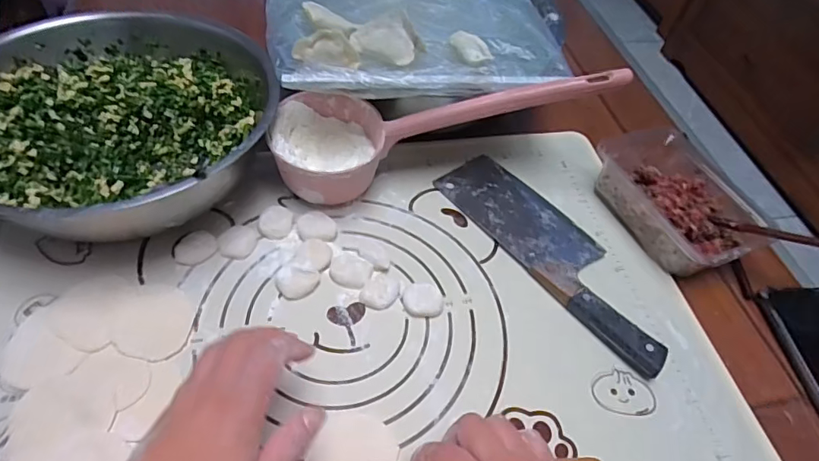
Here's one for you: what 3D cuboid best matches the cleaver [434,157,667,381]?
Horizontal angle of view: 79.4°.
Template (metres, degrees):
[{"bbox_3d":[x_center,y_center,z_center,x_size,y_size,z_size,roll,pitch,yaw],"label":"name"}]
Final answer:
[{"bbox_3d":[0.150,0.017,0.518,0.090,0.026,0.288,-28,62,-26],"label":"cleaver"}]

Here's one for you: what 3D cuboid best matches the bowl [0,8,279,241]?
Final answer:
[{"bbox_3d":[-0.283,-0.120,0.508,0.295,0.100,0.288,4,53,-5],"label":"bowl"}]

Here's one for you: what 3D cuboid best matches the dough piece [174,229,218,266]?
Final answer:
[{"bbox_3d":[-0.207,0.016,0.477,0.038,0.006,0.036,4,53,-5],"label":"dough piece"}]

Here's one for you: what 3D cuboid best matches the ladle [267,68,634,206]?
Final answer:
[{"bbox_3d":[0.042,-0.102,0.501,0.340,0.087,0.119,-8,49,8],"label":"ladle"}]

